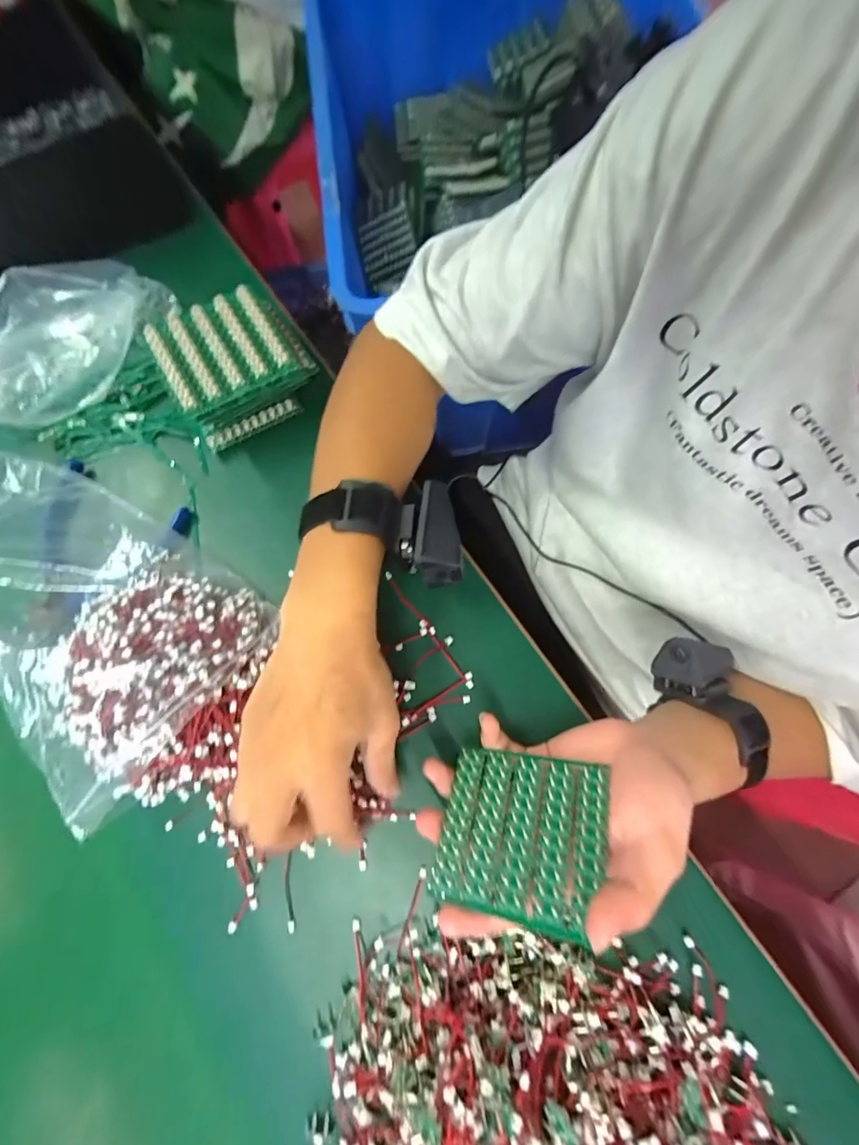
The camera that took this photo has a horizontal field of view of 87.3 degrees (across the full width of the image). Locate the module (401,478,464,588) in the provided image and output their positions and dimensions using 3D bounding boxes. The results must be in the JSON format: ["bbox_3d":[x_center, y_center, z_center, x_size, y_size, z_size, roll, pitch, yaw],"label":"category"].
[{"bbox_3d":[0.001,-0.027,0.289,0.036,0.020,0.076,-2,57,0],"label":"module"}]

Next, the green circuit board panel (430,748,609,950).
[{"bbox_3d":[0.049,0.139,0.245,0.083,0.004,0.078,-2,44,25],"label":"green circuit board panel"}]

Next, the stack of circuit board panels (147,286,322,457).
[{"bbox_3d":[-0.148,-0.159,0.348,0.102,0.059,0.085,-34,78,-7],"label":"stack of circuit board panels"}]

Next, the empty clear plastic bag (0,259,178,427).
[{"bbox_3d":[-0.284,-0.184,0.352,0.080,0.058,0.172,35,79,9],"label":"empty clear plastic bag"}]

